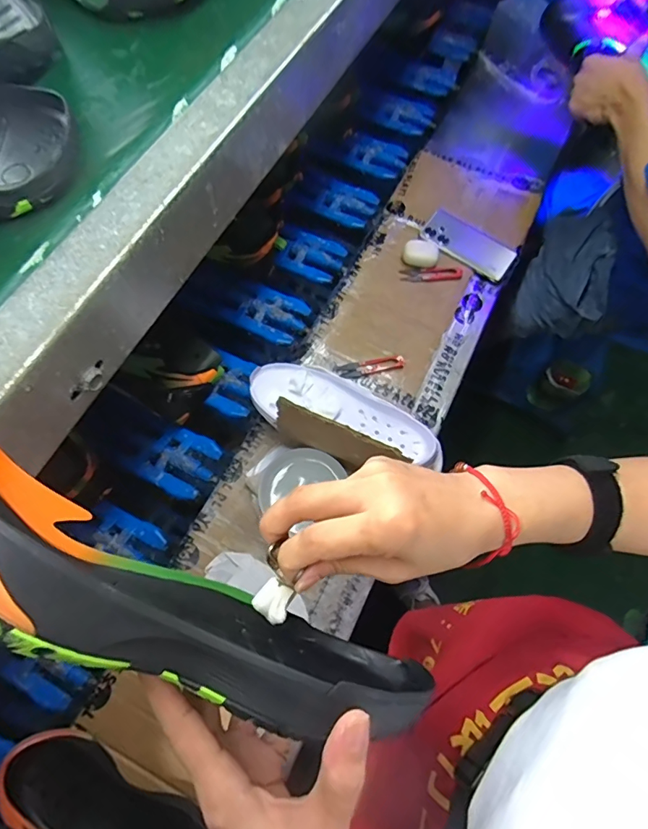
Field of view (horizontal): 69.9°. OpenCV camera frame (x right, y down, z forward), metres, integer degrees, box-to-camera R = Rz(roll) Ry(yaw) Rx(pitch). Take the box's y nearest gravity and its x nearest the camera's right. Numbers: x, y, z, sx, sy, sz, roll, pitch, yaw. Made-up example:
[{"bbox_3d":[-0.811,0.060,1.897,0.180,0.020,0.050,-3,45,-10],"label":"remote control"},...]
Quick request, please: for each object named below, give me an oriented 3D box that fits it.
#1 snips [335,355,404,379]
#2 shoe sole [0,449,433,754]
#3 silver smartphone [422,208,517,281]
[{"bbox_3d":[0.071,-0.071,0.694,0.100,0.004,0.024,-10,67,-6],"label":"snips"},{"bbox_3d":[-0.057,0.101,0.233,0.257,0.110,0.056,35,65,-26],"label":"shoe sole"},{"bbox_3d":[0.243,-0.289,0.782,0.154,0.011,0.073,32,77,8],"label":"silver smartphone"}]

